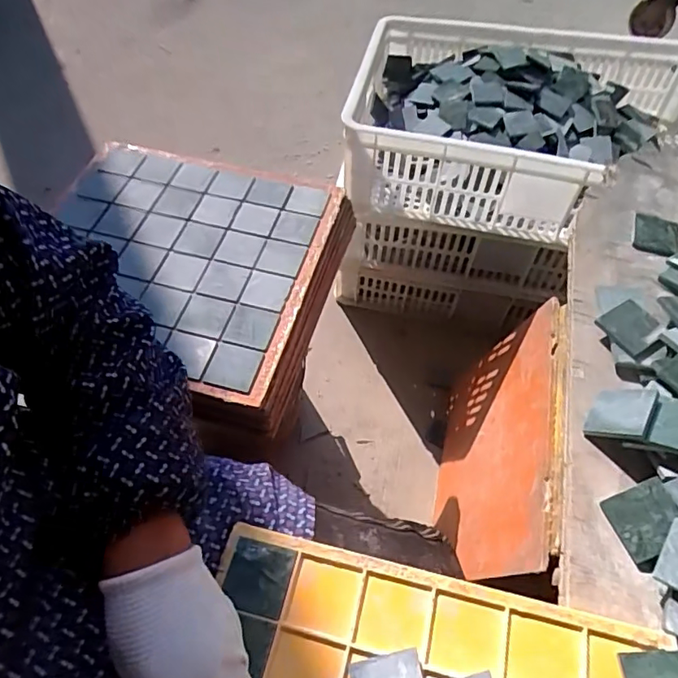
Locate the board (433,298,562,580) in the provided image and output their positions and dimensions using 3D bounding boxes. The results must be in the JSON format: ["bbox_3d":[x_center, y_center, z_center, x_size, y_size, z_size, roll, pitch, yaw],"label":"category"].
[{"bbox_3d":[0.227,0.169,0.811,0.013,0.352,0.365,17,66,-6],"label":"board"}]

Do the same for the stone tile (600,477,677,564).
[{"bbox_3d":[0.241,0.141,0.411,0.049,0.005,0.049,-29,59,12],"label":"stone tile"}]

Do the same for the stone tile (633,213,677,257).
[{"bbox_3d":[0.359,-0.116,0.594,0.050,0.008,0.052,16,59,8],"label":"stone tile"}]

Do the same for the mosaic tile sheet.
[{"bbox_3d":[-0.191,-0.101,0.625,0.313,0.014,0.308,16,65,5],"label":"mosaic tile sheet"}]

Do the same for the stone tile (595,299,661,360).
[{"bbox_3d":[0.282,-0.013,0.509,0.048,0.007,0.048,-35,72,-15],"label":"stone tile"}]

